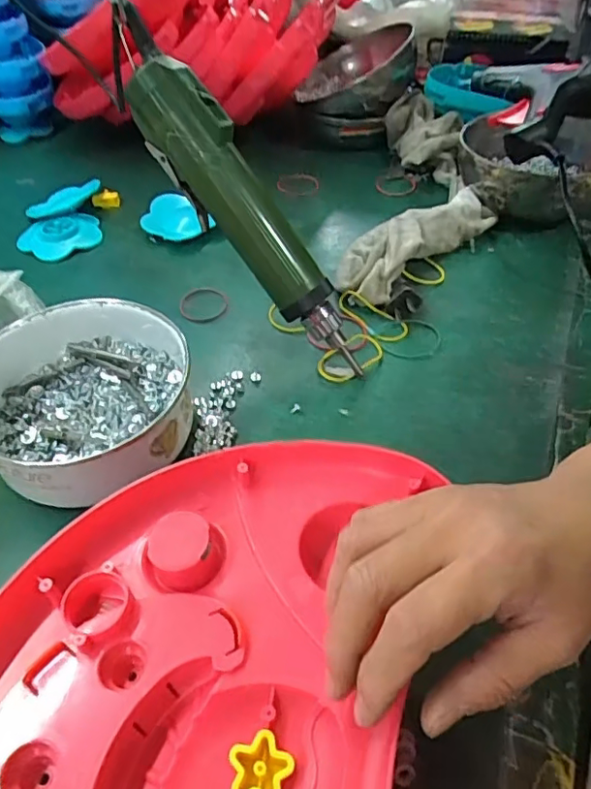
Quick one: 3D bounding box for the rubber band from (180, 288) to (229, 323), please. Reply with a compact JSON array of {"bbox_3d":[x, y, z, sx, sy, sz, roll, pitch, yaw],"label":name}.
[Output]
[{"bbox_3d":[-0.078,-0.077,0.489,0.041,0.005,0.041,1,56,-8],"label":"rubber band"}]

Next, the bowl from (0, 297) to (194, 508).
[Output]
[{"bbox_3d":[-0.144,-0.004,0.380,0.141,0.053,0.142,-1,45,1],"label":"bowl"}]

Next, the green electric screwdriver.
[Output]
[{"bbox_3d":[-0.027,-0.117,0.396,0.051,0.232,0.036,-18,26,48],"label":"green electric screwdriver"}]

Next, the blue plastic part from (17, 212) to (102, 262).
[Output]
[{"bbox_3d":[-0.232,-0.157,0.564,0.077,0.017,0.055,-31,70,-14],"label":"blue plastic part"}]

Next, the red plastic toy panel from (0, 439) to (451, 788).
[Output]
[{"bbox_3d":[-0.054,0.161,0.221,0.217,0.044,0.338,3,45,4],"label":"red plastic toy panel"}]

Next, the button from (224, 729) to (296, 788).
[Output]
[{"bbox_3d":[-0.015,0.158,0.241,0.027,0.004,0.026,6,46,6],"label":"button"}]

